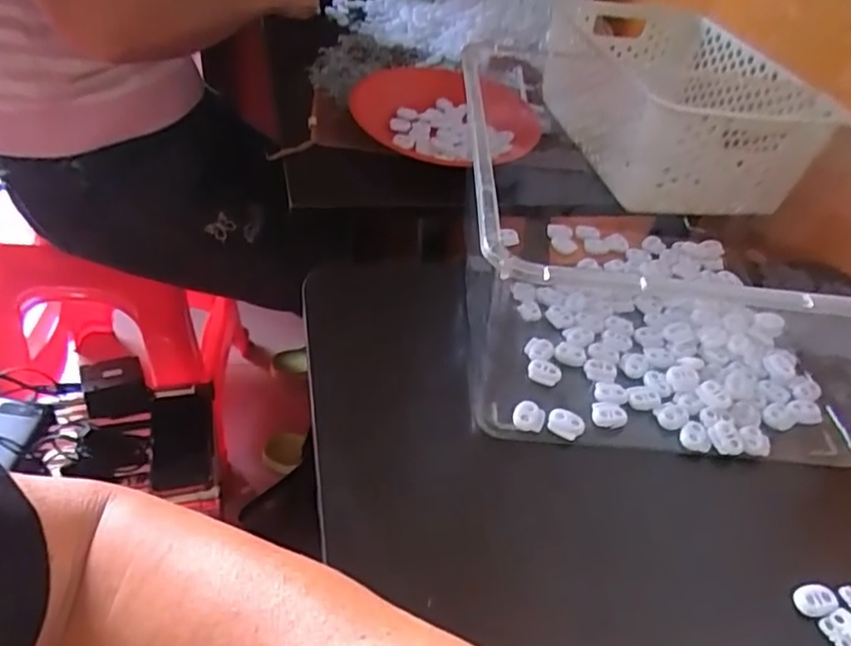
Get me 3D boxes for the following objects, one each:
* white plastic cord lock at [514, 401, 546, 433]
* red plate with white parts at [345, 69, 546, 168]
[{"bbox_3d":[0.066,0.058,0.404,0.019,0.006,0.022,18,42,10],"label":"white plastic cord lock"},{"bbox_3d":[0.022,-0.223,0.689,0.196,0.034,0.196,6,41,-5],"label":"red plate with white parts"}]

